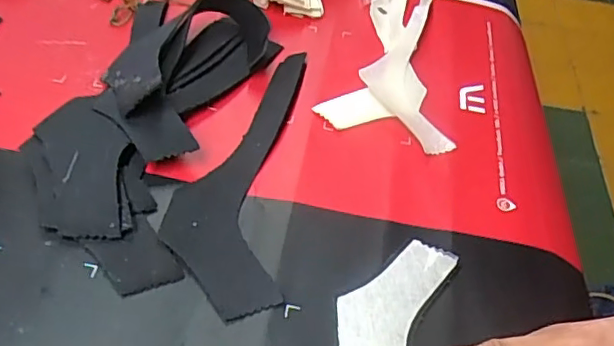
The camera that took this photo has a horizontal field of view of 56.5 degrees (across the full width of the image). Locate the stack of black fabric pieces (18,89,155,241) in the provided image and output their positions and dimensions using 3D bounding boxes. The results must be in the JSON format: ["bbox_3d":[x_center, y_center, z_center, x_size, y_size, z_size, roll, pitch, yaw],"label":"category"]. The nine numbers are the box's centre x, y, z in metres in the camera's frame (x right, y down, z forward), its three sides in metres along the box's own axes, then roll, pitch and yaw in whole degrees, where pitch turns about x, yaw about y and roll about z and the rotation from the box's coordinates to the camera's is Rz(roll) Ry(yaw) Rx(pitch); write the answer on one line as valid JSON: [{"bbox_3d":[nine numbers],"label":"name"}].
[{"bbox_3d":[-0.115,-0.004,0.295,0.052,0.012,0.097,-19,54,-21],"label":"stack of black fabric pieces"}]

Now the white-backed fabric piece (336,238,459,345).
[{"bbox_3d":[0.047,0.103,0.230,0.058,0.006,0.172,-1,50,-7],"label":"white-backed fabric piece"}]

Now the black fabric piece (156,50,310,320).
[{"bbox_3d":[-0.037,-0.009,0.314,0.058,0.007,0.183,6,49,-2],"label":"black fabric piece"}]

